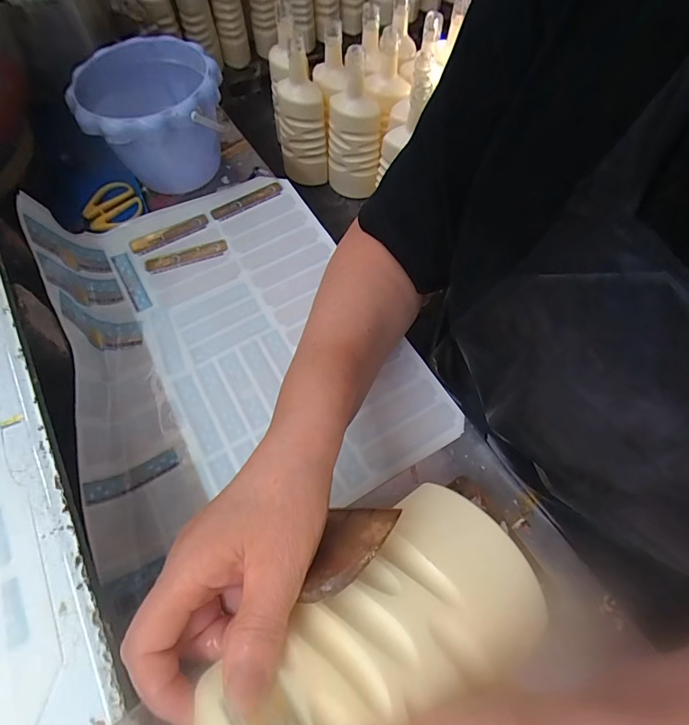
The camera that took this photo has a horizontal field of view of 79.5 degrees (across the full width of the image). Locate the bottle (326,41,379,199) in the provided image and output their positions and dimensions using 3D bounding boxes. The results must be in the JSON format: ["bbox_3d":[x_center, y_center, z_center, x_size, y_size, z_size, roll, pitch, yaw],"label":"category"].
[{"bbox_3d":[0.017,-0.424,0.771,0.092,0.239,0.093,-5,63,-4],"label":"bottle"}]

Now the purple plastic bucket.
[{"bbox_3d":[-0.209,-0.270,0.484,0.145,0.131,0.156,-1,65,1],"label":"purple plastic bucket"}]

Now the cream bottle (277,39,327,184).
[{"bbox_3d":[-0.084,-0.477,0.800,0.086,0.236,0.110,-8,63,-5],"label":"cream bottle"}]

